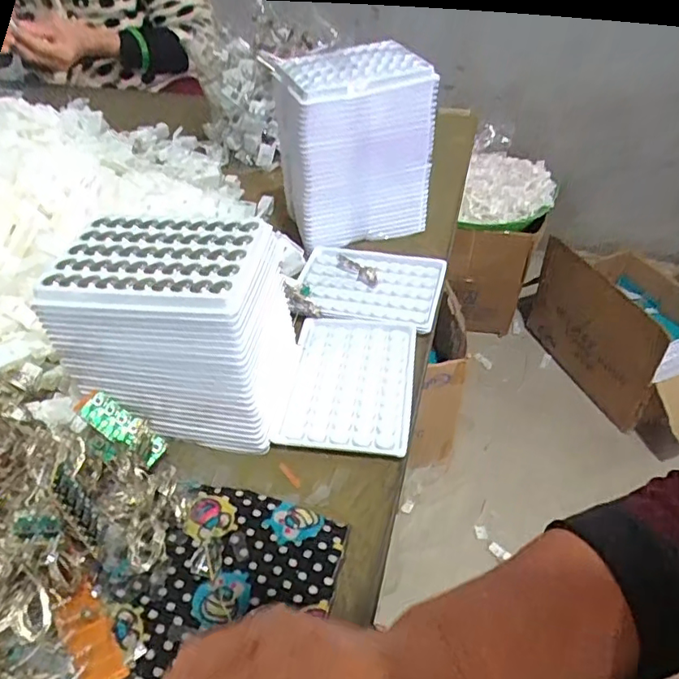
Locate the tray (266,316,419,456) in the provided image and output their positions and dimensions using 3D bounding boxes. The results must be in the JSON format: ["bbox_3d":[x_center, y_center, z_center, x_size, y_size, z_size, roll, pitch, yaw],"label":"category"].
[{"bbox_3d":[0.009,0.029,0.422,0.092,0.009,0.128,4,44,7],"label":"tray"}]

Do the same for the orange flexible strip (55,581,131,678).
[{"bbox_3d":[-0.130,0.156,0.288,0.022,0.013,0.052,-28,49,-24],"label":"orange flexible strip"}]

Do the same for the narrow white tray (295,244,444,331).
[{"bbox_3d":[0.026,-0.051,0.504,0.129,0.015,0.094,9,45,12],"label":"narrow white tray"}]

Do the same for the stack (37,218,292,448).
[{"bbox_3d":[-0.101,-0.010,0.378,0.147,0.116,0.094,7,43,8],"label":"stack"}]

